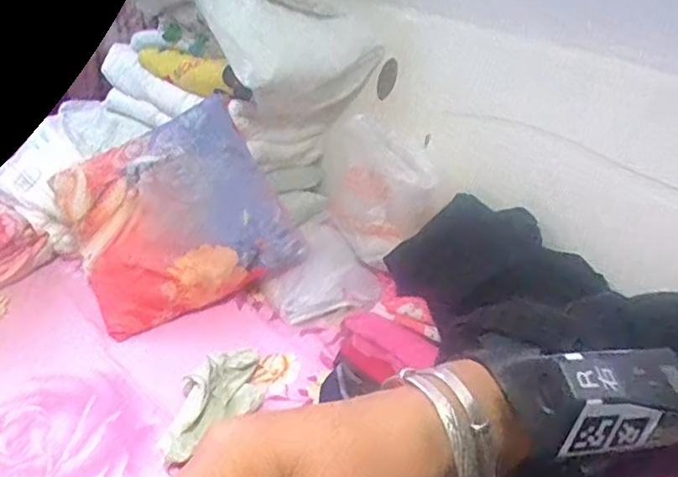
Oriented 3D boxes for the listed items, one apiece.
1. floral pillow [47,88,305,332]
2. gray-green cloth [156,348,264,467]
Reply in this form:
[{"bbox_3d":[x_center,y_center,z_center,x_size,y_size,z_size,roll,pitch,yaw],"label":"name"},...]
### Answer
[{"bbox_3d":[-0.328,-0.049,1.196,0.400,0.083,0.380,-29,77,-9],"label":"floral pillow"},{"bbox_3d":[-0.196,0.256,0.983,0.115,0.053,0.256,12,32,18],"label":"gray-green cloth"}]

